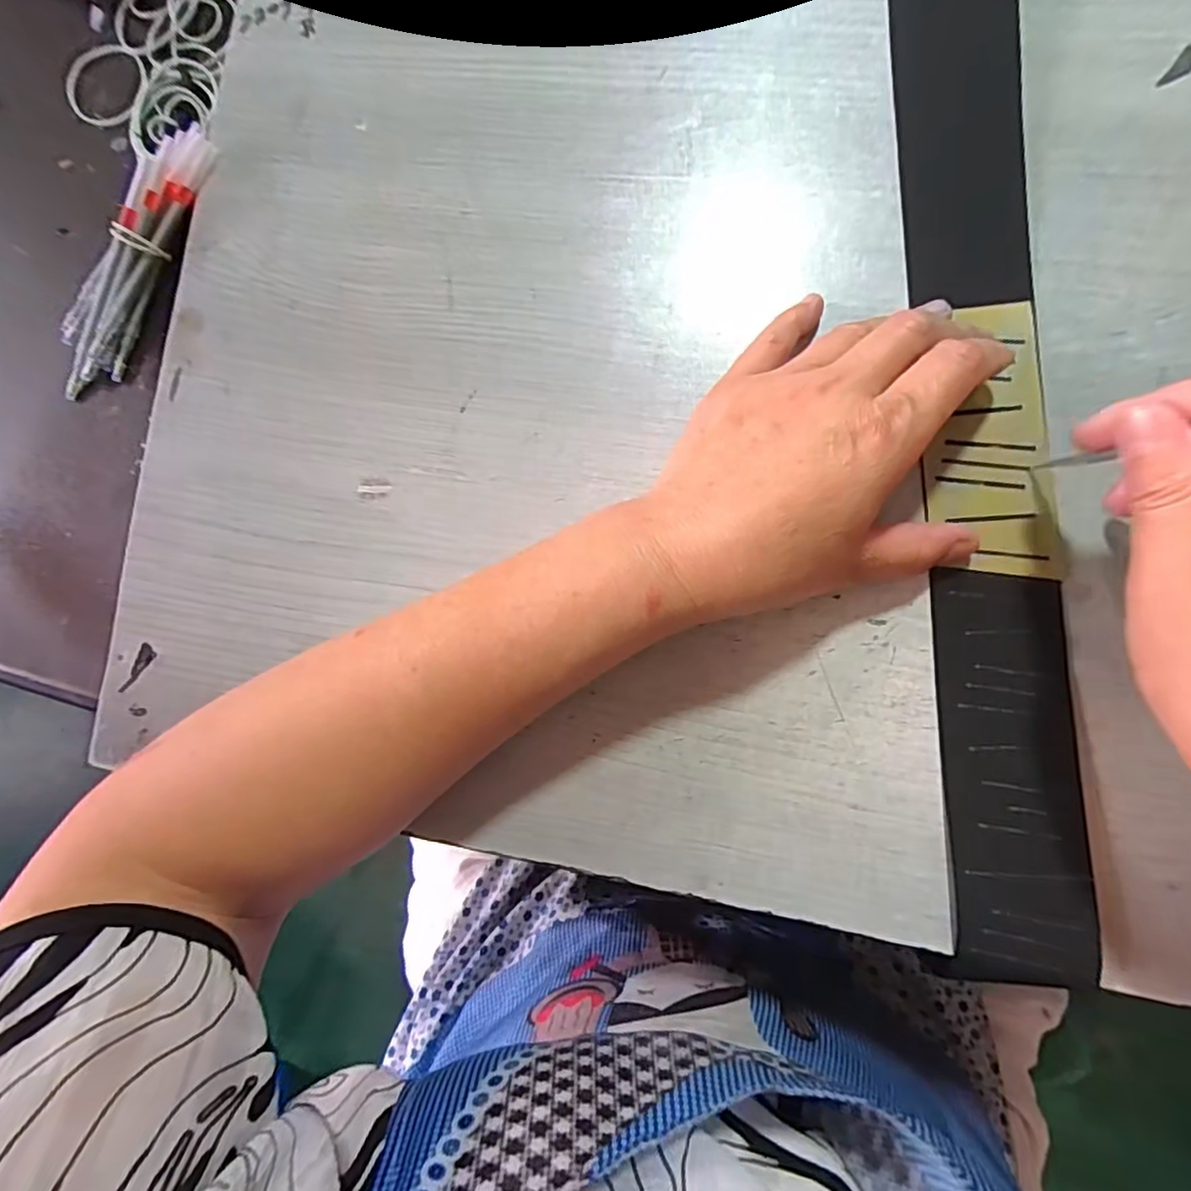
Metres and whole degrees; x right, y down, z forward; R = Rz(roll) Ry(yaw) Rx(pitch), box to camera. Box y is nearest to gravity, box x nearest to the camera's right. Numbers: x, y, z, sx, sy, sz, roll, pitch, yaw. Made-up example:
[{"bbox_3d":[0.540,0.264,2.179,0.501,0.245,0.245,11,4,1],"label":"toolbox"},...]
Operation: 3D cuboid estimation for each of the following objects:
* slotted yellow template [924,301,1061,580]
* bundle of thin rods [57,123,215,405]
[{"bbox_3d":[0.166,-0.066,0.253,0.050,0.004,0.114,2,85,7],"label":"slotted yellow template"},{"bbox_3d":[-0.229,-0.166,0.295,0.027,0.019,0.139,27,89,8],"label":"bundle of thin rods"}]

